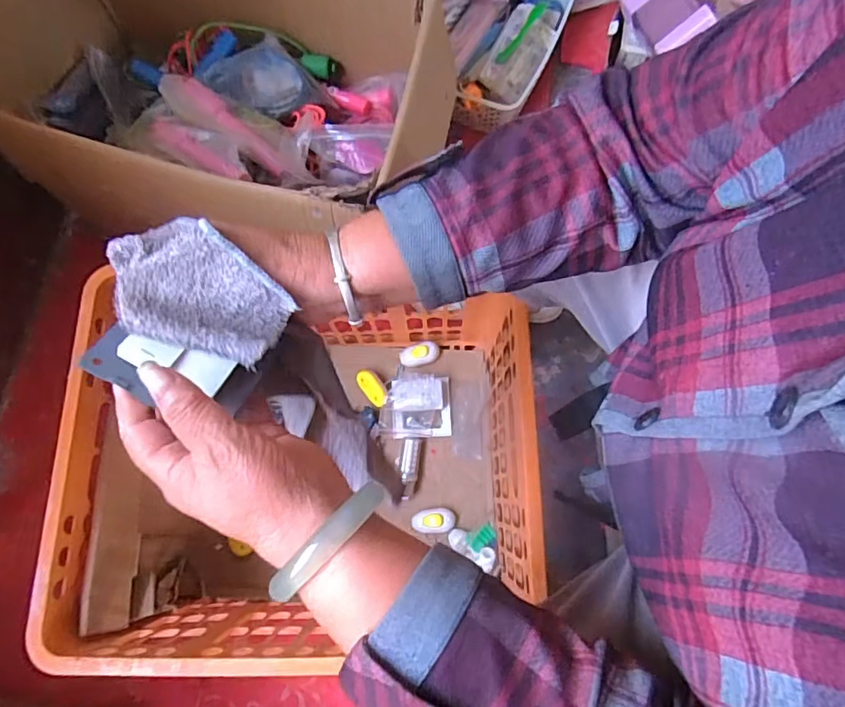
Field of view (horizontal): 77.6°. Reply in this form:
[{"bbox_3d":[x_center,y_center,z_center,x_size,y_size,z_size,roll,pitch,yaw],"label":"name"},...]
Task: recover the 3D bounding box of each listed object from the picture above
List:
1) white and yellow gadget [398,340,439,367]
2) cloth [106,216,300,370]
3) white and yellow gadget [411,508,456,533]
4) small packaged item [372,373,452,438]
[{"bbox_3d":[-0.004,0.001,0.790,0.061,0.015,0.030,-17,75,-3],"label":"white and yellow gadget"},{"bbox_3d":[-0.128,-0.037,0.293,0.097,0.039,0.069,14,76,5],"label":"cloth"},{"bbox_3d":[0.015,0.233,0.733,0.060,0.010,0.032,0,75,2],"label":"white and yellow gadget"},{"bbox_3d":[-0.014,0.076,0.764,0.108,0.045,0.086,0,75,2],"label":"small packaged item"}]

